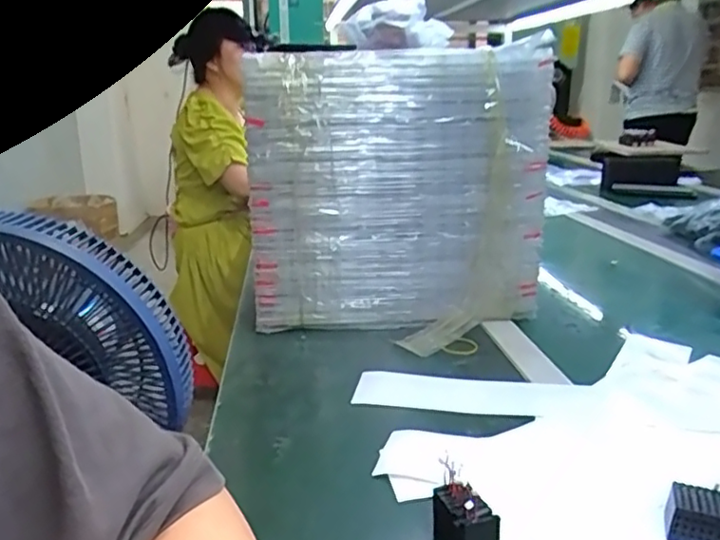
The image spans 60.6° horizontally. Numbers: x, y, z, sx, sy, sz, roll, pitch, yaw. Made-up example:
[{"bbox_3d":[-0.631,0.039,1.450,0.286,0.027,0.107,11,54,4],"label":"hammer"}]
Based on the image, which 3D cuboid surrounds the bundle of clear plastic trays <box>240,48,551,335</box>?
[{"bbox_3d":[0.044,-0.080,0.710,0.335,0.314,0.084,-1,16,-1],"label":"bundle of clear plastic trays"}]

